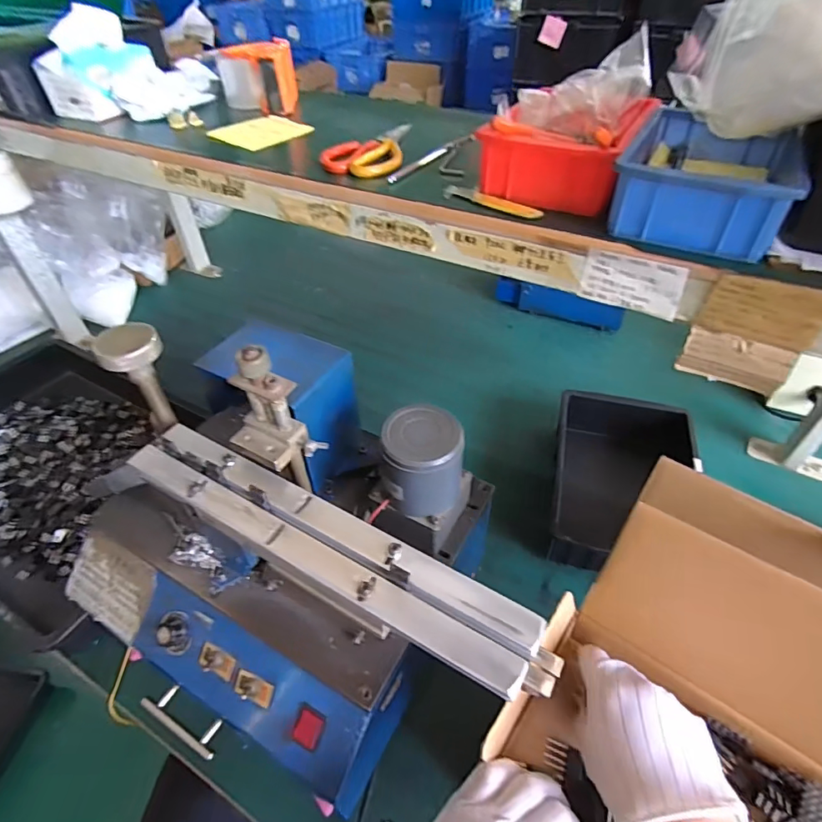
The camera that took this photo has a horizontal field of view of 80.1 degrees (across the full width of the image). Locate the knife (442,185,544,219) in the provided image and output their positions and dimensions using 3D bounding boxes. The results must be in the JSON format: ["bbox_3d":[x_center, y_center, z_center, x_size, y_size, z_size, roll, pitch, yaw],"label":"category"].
[{"bbox_3d":[0.077,-0.203,0.474,0.107,0.009,0.015,31,54,28],"label":"knife"}]

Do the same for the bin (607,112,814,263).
[{"bbox_3d":[0.263,-0.211,0.436,0.126,0.060,0.189,22,50,22],"label":"bin"}]

